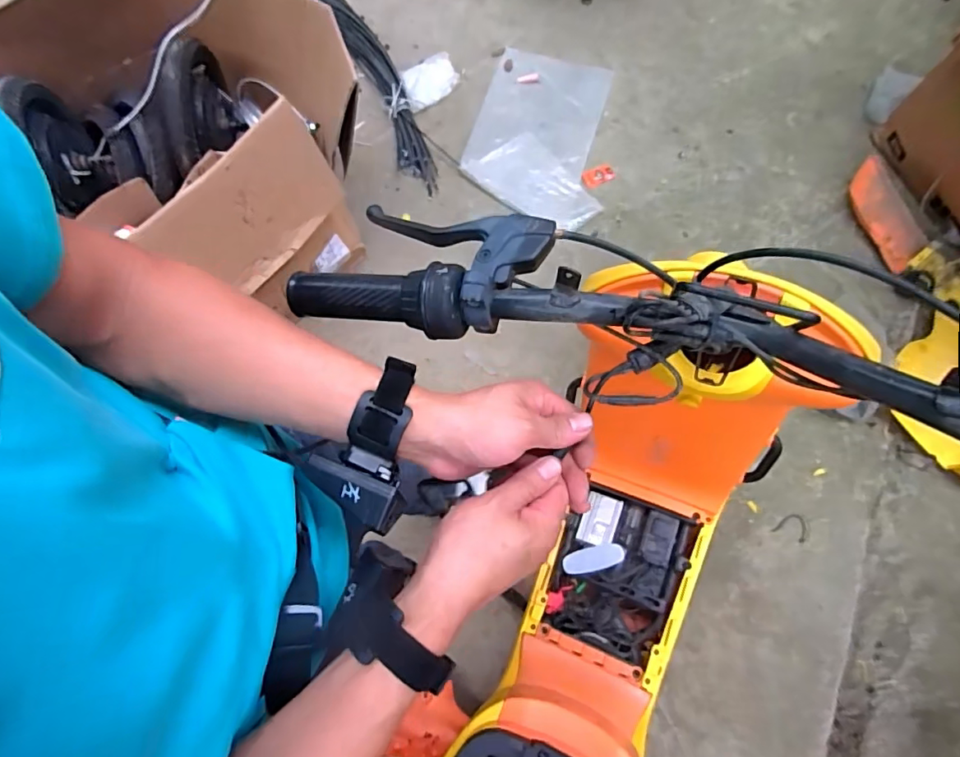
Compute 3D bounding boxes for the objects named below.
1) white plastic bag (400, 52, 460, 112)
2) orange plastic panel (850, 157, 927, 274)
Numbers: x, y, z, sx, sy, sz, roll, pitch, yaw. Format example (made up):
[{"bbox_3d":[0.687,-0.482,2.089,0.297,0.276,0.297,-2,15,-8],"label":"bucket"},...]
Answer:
[{"bbox_3d":[-0.161,-0.948,1.651,0.185,0.031,0.132,-31,76,-6],"label":"white plastic bag"},{"bbox_3d":[1.120,-0.457,1.437,0.109,0.052,0.344,-9,72,2],"label":"orange plastic panel"}]

